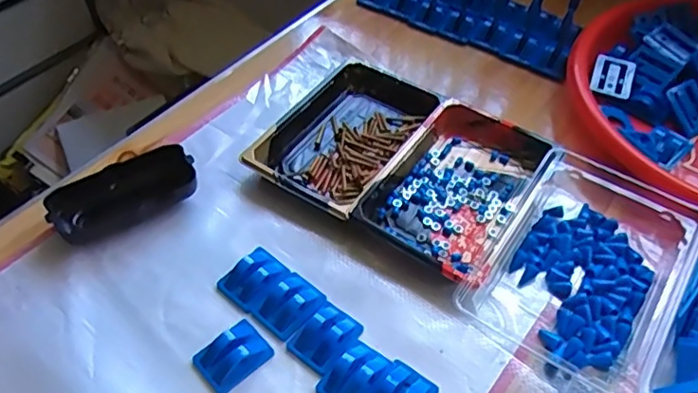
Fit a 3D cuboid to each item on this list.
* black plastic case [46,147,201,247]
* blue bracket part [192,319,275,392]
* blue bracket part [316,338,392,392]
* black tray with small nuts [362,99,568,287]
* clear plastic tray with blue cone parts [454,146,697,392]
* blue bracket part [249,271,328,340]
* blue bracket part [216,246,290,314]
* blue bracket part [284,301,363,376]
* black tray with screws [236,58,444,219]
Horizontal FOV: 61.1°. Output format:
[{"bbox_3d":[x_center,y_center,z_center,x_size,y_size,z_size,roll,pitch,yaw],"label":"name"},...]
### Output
[{"bbox_3d":[-0.174,-0.002,0.458,0.107,0.023,0.053,-28,55,-21],"label":"black plastic case"},{"bbox_3d":[-0.076,0.101,0.383,0.044,0.013,0.034,-37,58,-26],"label":"blue bracket part"},{"bbox_3d":[0.005,0.114,0.375,0.033,0.014,0.044,31,57,24],"label":"blue bracket part"},{"bbox_3d":[0.088,-0.010,0.461,0.105,0.028,0.159,27,55,22],"label":"black tray with small nuts"},{"bbox_3d":[0.170,0.038,0.419,0.120,0.028,0.176,27,55,22],"label":"clear plastic tray with blue cone parts"},{"bbox_3d":[-0.040,0.073,0.406,0.035,0.013,0.044,33,58,25],"label":"blue bracket part"},{"bbox_3d":[-0.067,0.057,0.419,0.037,0.011,0.044,32,57,25],"label":"blue bracket part"},{"bbox_3d":[-0.015,0.091,0.391,0.036,0.015,0.045,32,58,25],"label":"blue bracket part"},{"bbox_3d":[0.000,-0.055,0.504,0.105,0.023,0.163,27,55,22],"label":"black tray with screws"}]

